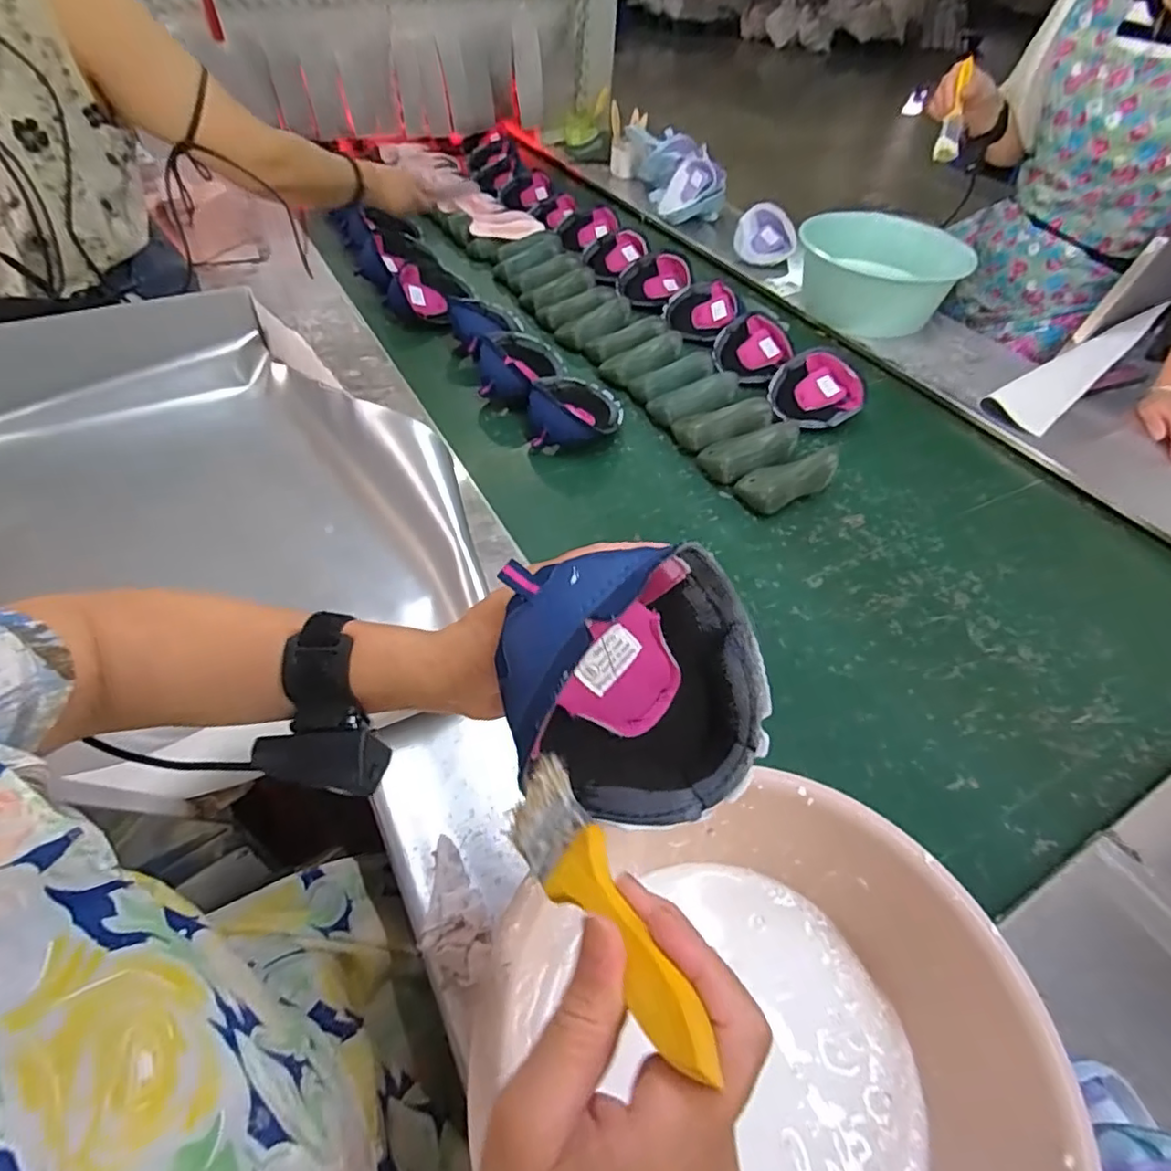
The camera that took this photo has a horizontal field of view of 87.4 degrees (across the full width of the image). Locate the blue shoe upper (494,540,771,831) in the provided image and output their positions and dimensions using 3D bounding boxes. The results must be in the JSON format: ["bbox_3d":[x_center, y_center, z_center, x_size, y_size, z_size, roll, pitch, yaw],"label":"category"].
[{"bbox_3d":[0.024,0.053,0.325,0.137,0.144,0.080,-7,10,-17],"label":"blue shoe upper"}]

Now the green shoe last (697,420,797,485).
[{"bbox_3d":[0.243,-0.199,0.884,0.151,0.048,0.076,-20,53,-19],"label":"green shoe last"}]

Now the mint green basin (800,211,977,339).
[{"bbox_3d":[0.555,-0.613,1.190,0.249,0.133,0.258,-4,49,-7],"label":"mint green basin"}]

